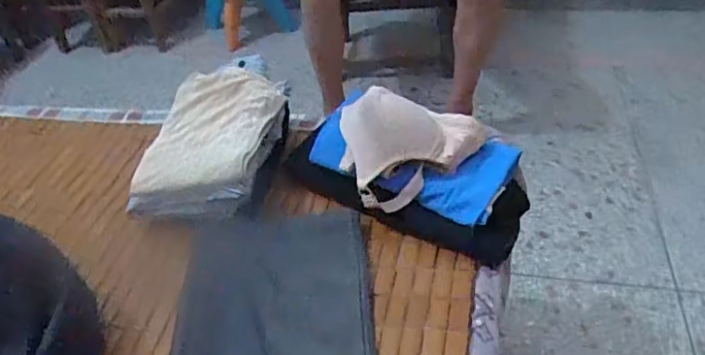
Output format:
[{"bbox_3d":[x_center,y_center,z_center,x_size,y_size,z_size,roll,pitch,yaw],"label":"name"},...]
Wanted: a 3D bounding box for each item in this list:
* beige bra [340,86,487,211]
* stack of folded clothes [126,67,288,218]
[{"bbox_3d":[0.077,-0.033,0.706,0.176,0.104,0.105,-6,40,1],"label":"beige bra"},{"bbox_3d":[-0.185,-0.054,0.767,0.165,0.072,0.204,2,41,11],"label":"stack of folded clothes"}]

